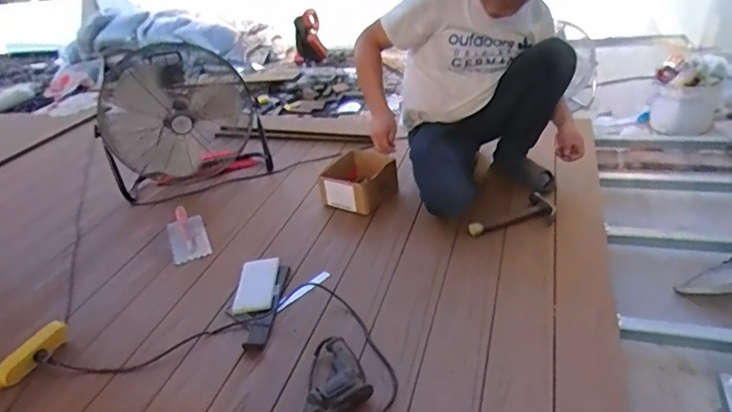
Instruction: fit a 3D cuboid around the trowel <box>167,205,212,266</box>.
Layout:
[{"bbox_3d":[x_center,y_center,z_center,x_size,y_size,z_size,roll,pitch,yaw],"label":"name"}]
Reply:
[{"bbox_3d":[-0.604,0.091,1.776,0.122,0.055,0.281,-19,33,-17],"label":"trowel"}]

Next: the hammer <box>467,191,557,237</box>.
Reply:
[{"bbox_3d":[0.464,0.040,1.624,0.300,0.033,0.137,-21,34,-21],"label":"hammer"}]

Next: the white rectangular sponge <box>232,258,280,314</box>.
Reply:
[{"bbox_3d":[-0.309,0.224,1.502,0.110,0.019,0.231,-7,32,1],"label":"white rectangular sponge"}]

